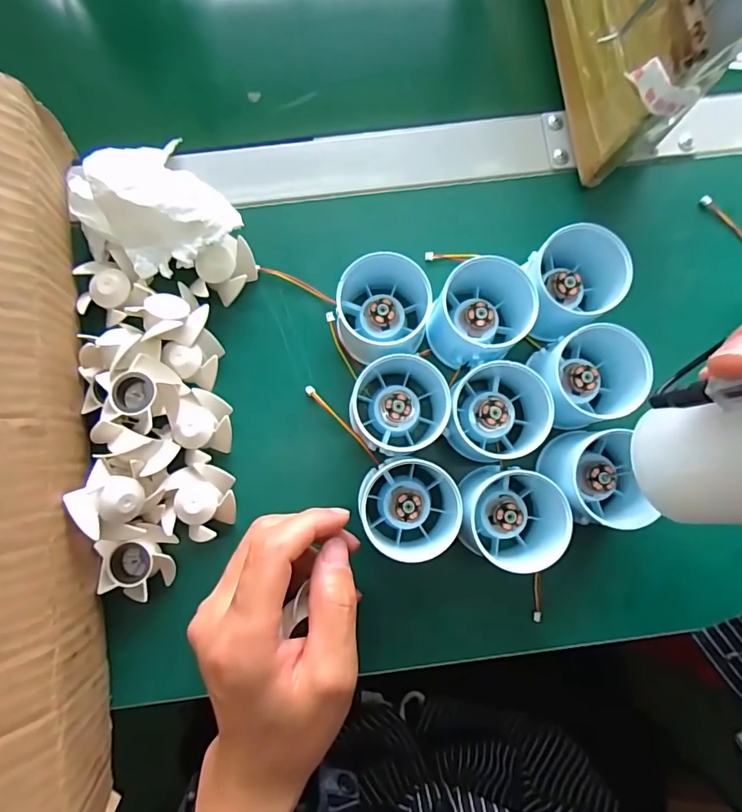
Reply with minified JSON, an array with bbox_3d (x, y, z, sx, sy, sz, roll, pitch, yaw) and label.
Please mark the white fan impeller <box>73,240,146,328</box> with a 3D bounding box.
[{"bbox_3d":[-0.161,-0.073,0.294,0.039,0.014,0.044,-31,84,-4],"label":"white fan impeller"}]

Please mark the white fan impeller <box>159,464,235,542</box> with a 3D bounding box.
[{"bbox_3d":[-0.099,0.056,0.283,0.040,0.019,0.042,1,83,-1],"label":"white fan impeller"}]

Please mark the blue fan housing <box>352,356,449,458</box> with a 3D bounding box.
[{"bbox_3d":[0.014,-0.003,0.274,0.051,0.046,0.058,-11,83,-2],"label":"blue fan housing"}]

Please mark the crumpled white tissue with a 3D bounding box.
[{"bbox_3d":[-0.130,-0.118,0.283,0.085,0.032,0.068,44,85,4],"label":"crumpled white tissue"}]

